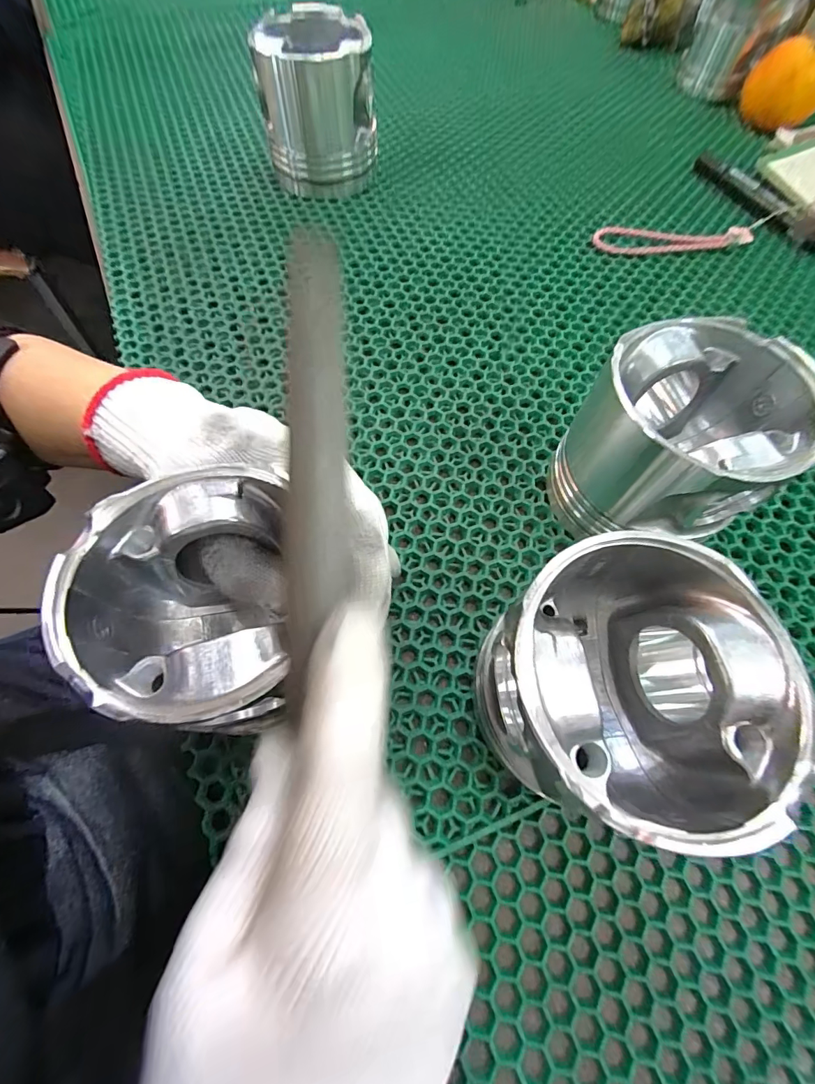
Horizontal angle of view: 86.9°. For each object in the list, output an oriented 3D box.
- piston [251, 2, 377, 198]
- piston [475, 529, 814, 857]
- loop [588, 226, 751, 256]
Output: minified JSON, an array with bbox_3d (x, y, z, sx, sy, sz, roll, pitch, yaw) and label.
[{"bbox_3d":[-0.074,-0.365,0.365,0.092,0.090,0.097,-4,66,-3],"label":"piston"},{"bbox_3d":[0.077,0.057,0.174,0.085,0.090,0.090,0,66,-1],"label":"piston"},{"bbox_3d":[0.225,-0.254,0.364,0.134,0.006,0.032,1,66,-1],"label":"loop"}]

